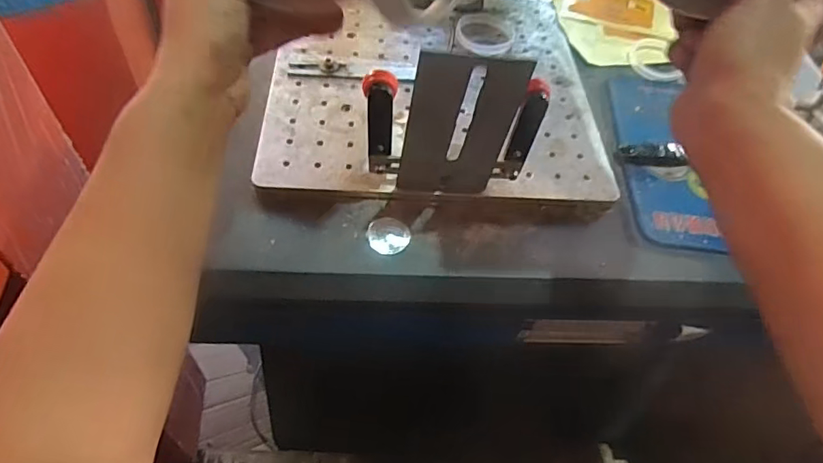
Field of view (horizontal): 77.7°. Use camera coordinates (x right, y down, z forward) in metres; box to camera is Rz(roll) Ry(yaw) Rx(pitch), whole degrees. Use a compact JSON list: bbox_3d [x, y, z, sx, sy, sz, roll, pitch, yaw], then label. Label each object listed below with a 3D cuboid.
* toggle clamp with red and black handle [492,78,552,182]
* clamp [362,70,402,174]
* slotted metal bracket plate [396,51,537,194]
[{"bbox_3d":[0.082,-0.074,0.381,0.022,0.077,0.024,20,52,10],"label":"toggle clamp with red and black handle"},{"bbox_3d":[-0.021,-0.078,0.374,0.021,0.076,0.024,-16,55,-18],"label":"clamp"},{"bbox_3d":[0.032,-0.068,0.356,0.072,0.122,0.005,4,54,-7],"label":"slotted metal bracket plate"}]

